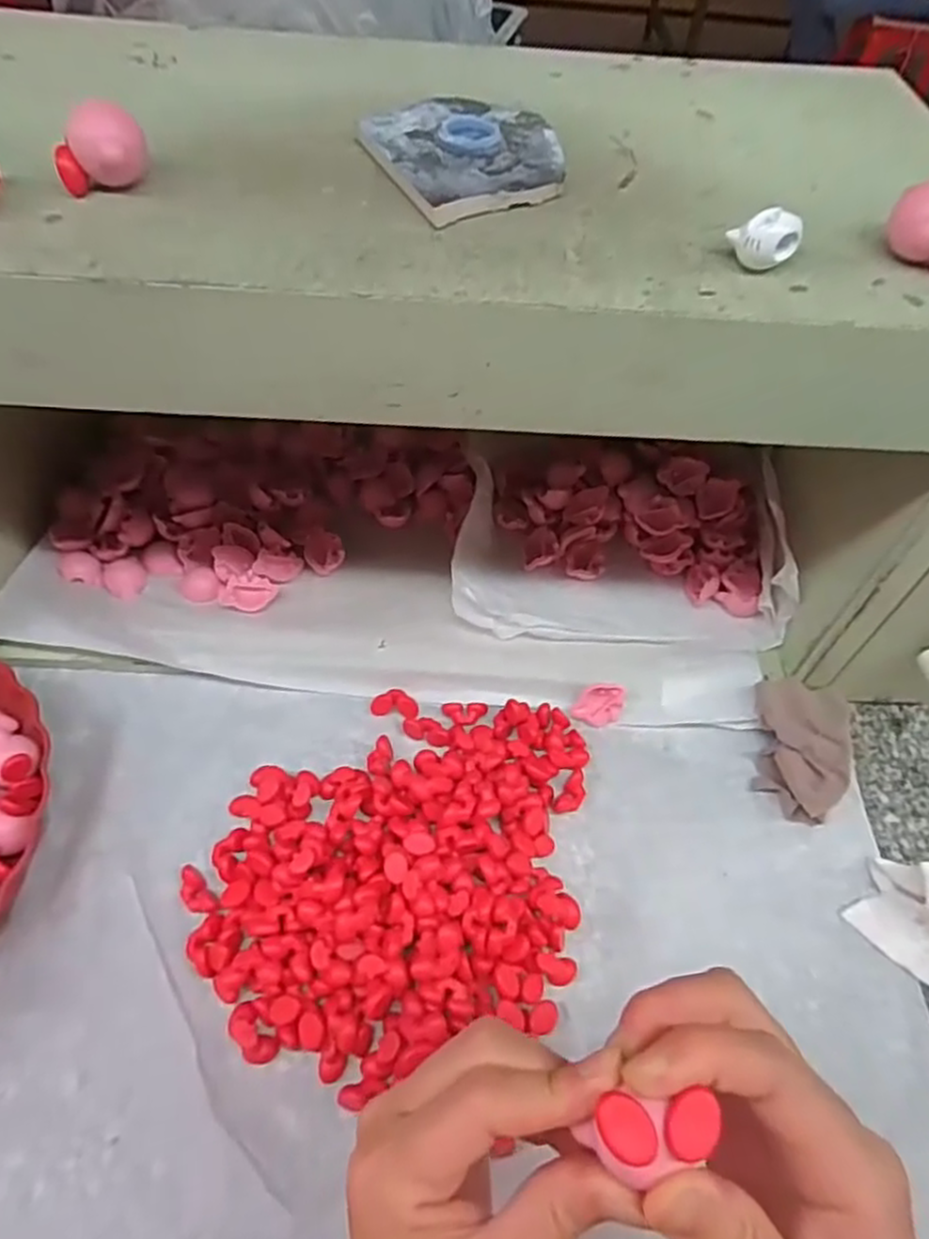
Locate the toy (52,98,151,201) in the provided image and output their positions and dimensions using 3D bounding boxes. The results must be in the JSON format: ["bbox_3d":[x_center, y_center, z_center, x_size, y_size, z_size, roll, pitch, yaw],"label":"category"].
[{"bbox_3d":[-0.147,-0.190,0.289,0.030,0.027,0.023,10,54,3],"label":"toy"}]

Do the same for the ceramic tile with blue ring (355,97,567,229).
[{"bbox_3d":[0.002,-0.218,0.331,0.087,0.008,0.099,-21,59,-18],"label":"ceramic tile with blue ring"}]

